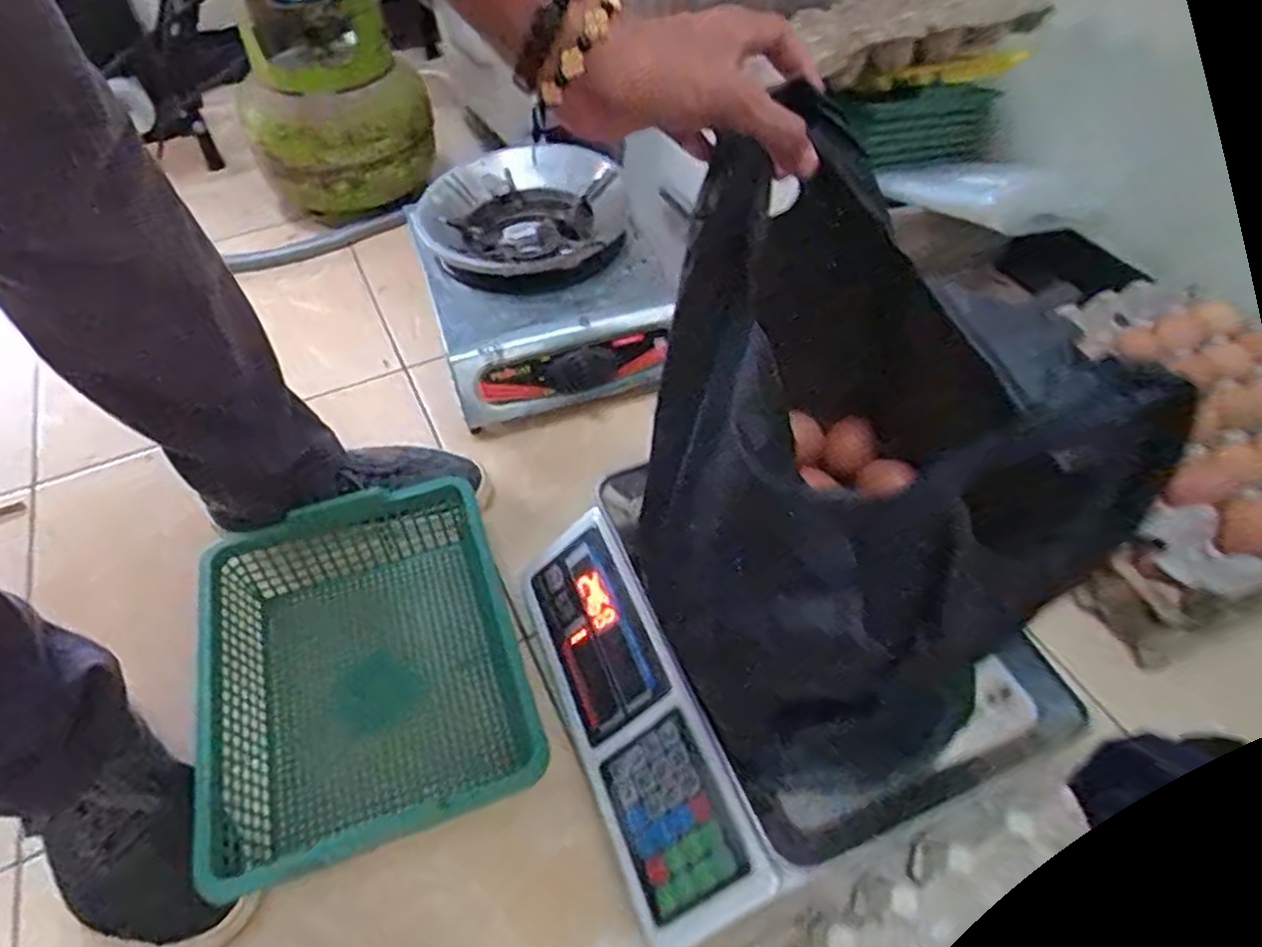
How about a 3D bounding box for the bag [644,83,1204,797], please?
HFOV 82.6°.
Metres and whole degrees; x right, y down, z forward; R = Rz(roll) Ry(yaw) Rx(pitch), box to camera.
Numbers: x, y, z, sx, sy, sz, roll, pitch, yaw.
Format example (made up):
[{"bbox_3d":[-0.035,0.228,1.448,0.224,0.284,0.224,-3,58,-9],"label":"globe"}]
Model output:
[{"bbox_3d":[0.120,0.013,0.440,0.182,0.297,0.245,-18,51,-14],"label":"bag"}]

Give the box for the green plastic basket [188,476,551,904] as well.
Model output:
[{"bbox_3d":[-0.216,0.158,0.590,0.236,0.085,0.284,-18,51,-14],"label":"green plastic basket"}]

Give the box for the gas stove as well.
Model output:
[{"bbox_3d":[-0.106,-0.241,0.860,0.270,0.132,0.348,-16,51,-12],"label":"gas stove"}]

